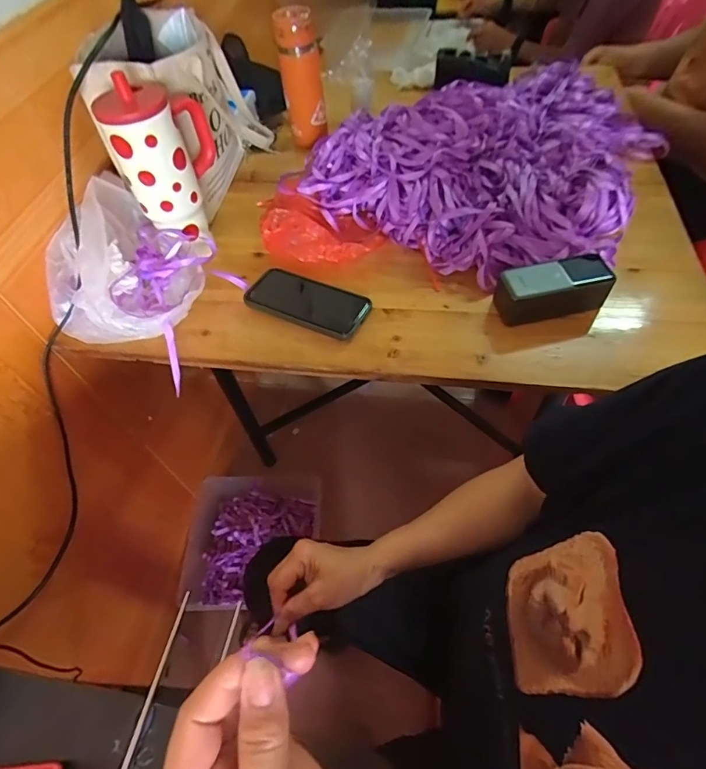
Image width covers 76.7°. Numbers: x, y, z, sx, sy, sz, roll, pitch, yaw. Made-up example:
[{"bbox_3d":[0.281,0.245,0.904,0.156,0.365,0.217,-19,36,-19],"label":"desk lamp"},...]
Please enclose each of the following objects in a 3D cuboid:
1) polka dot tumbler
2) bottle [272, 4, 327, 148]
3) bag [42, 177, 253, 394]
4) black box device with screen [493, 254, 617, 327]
[{"bbox_3d":[-0.238,-0.280,0.613,0.118,0.231,0.102,-17,56,-7],"label":"polka dot tumbler"},{"bbox_3d":[-0.086,-0.528,0.790,0.070,0.209,0.074,-9,55,-1],"label":"bottle"},{"bbox_3d":[-0.297,-0.157,0.604,0.238,0.113,0.213,22,60,19],"label":"bag"},{"bbox_3d":[0.249,-0.116,0.555,0.138,0.056,0.059,-13,55,-4],"label":"black box device with screen"}]

